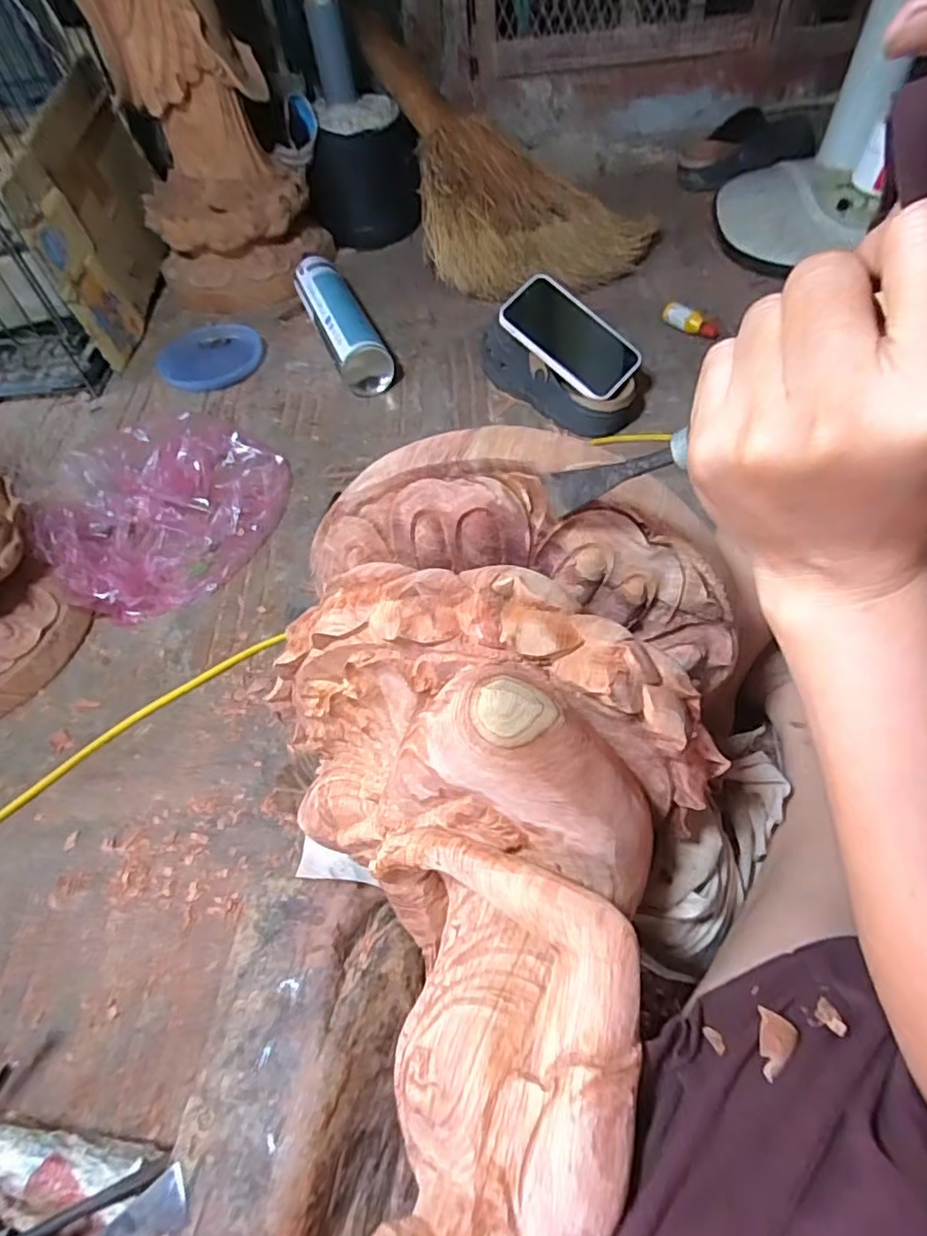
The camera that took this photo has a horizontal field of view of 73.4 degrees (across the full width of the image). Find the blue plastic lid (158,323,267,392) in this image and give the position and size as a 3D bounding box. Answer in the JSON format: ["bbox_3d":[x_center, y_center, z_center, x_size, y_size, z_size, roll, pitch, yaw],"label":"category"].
[{"bbox_3d":[-0.335,-0.351,0.832,0.135,0.012,0.139,-16,55,-6],"label":"blue plastic lid"}]

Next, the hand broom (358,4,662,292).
[{"bbox_3d":[0.054,-0.648,0.894,0.295,0.095,0.482,-22,79,-17],"label":"hand broom"}]

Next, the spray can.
[{"bbox_3d":[-0.155,-0.379,0.799,0.067,0.063,0.272,-21,55,-9],"label":"spray can"}]

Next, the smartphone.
[{"bbox_3d":[0.113,-0.296,0.657,0.148,0.010,0.074,42,84,4],"label":"smartphone"}]

